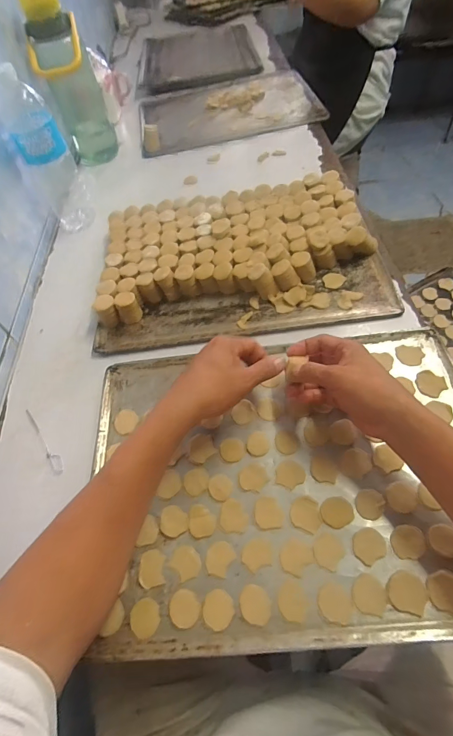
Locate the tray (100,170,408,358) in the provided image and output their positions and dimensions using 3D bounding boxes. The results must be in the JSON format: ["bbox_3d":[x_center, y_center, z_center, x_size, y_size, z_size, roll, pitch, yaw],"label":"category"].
[{"bbox_3d":[0.017,-0.181,0.579,0.437,0.065,0.308,-6,57,2],"label":"tray"}]

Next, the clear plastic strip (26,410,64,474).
[{"bbox_3d":[-0.236,0.092,0.458,0.014,0.004,0.111,-34,60,-16],"label":"clear plastic strip"}]

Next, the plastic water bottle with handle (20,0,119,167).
[{"bbox_3d":[-0.333,-0.612,0.768,0.118,0.296,0.114,-18,57,-6],"label":"plastic water bottle with handle"}]

